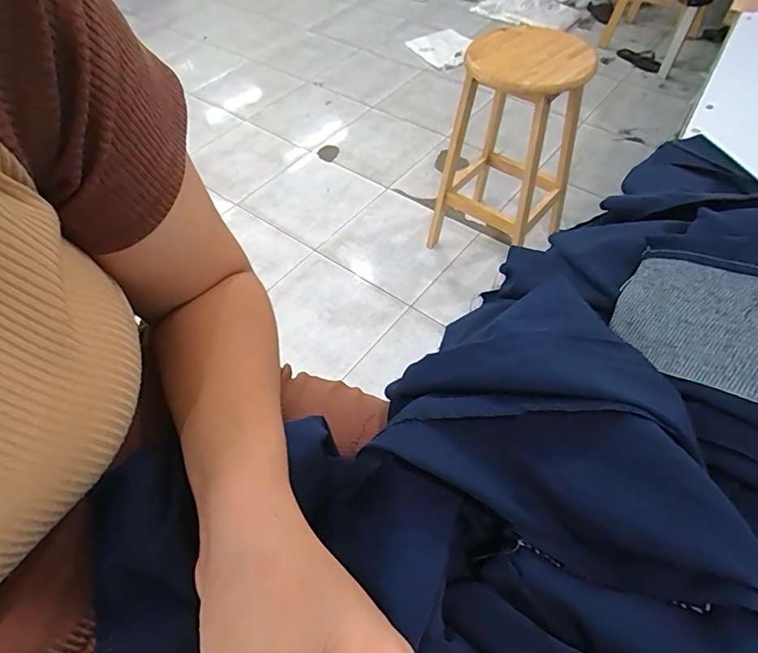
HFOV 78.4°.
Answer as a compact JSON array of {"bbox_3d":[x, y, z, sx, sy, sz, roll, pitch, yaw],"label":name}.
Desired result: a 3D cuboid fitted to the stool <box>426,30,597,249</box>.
[{"bbox_3d":[0.359,-0.499,1.309,0.341,0.605,0.338,28,60,22],"label":"stool"}]

